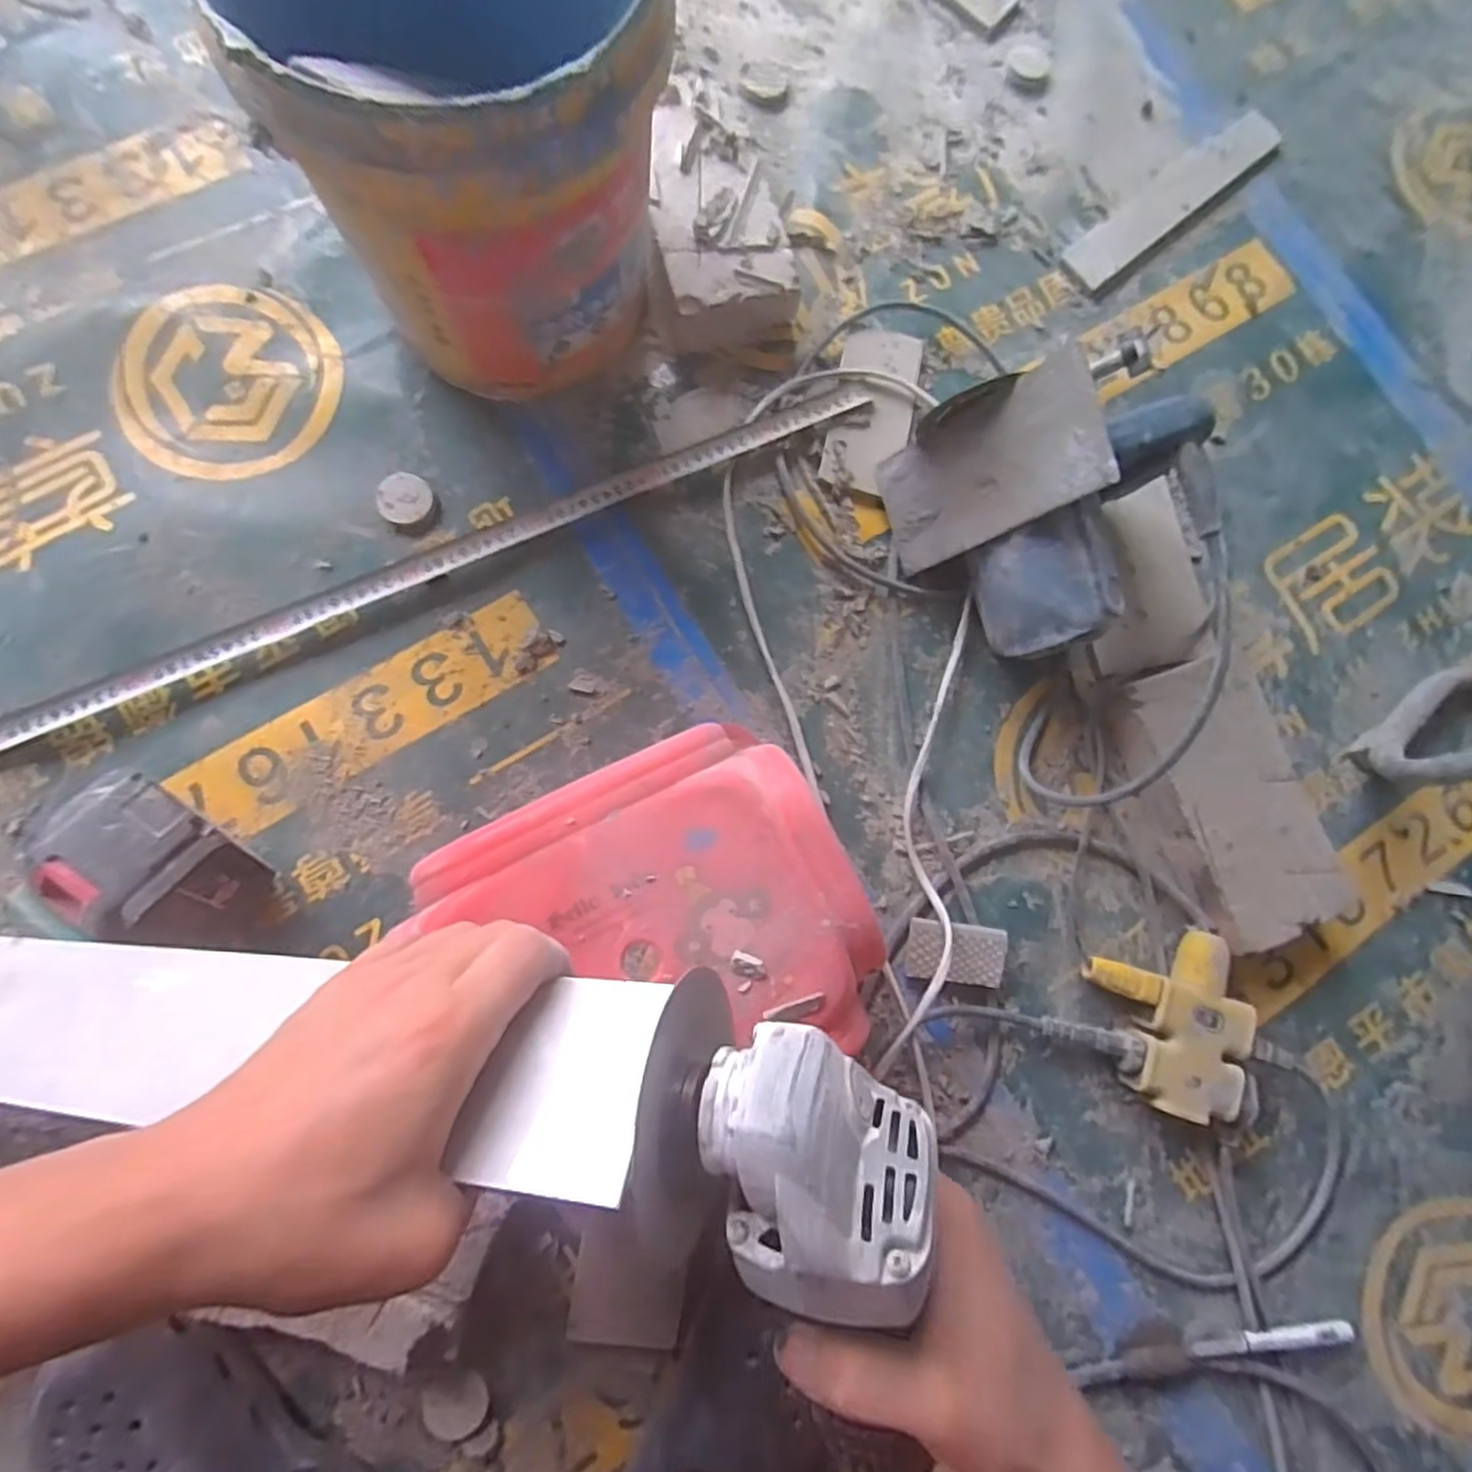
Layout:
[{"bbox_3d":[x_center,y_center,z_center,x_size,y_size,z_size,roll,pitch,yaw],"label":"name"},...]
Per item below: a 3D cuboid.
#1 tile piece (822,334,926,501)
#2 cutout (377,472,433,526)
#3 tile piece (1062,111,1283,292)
[{"bbox_3d":[0.117,-0.279,0.606,0.066,0.012,0.144,12,81,-3],"label":"tile piece"},{"bbox_3d":[-0.258,-0.185,0.552,0.039,0.010,0.041,1,82,-5],"label":"cutout"},{"bbox_3d":[0.412,-0.504,0.662,0.264,0.010,0.049,-40,87,-9],"label":"tile piece"}]

